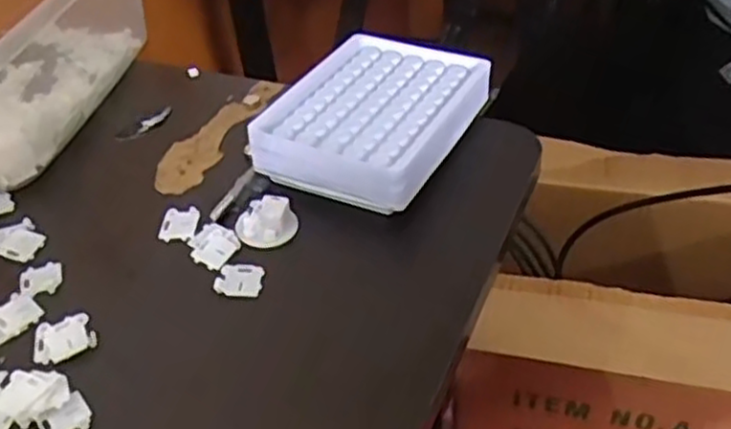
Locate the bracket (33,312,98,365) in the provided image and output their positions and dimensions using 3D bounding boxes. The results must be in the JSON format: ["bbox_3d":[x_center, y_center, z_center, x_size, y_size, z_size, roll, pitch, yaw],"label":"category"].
[{"bbox_3d":[-0.143,0.059,0.349,0.029,0.006,0.024,-14,41,-11],"label":"bracket"}]

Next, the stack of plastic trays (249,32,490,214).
[{"bbox_3d":[0.007,-0.056,0.444,0.104,0.036,0.132,15,44,22],"label":"stack of plastic trays"}]

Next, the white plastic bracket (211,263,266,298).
[{"bbox_3d":[-0.063,0.032,0.373,0.023,0.004,0.022,3,41,9],"label":"white plastic bracket"}]

